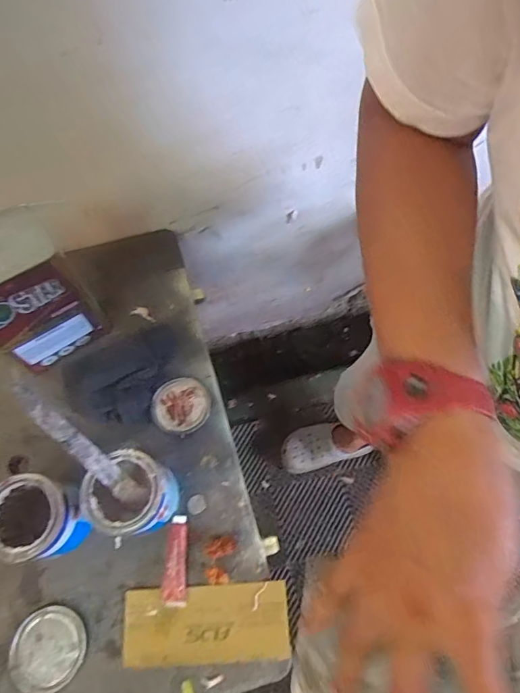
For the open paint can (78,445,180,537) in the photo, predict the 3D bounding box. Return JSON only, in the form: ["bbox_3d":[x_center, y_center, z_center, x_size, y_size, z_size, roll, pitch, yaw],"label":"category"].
[{"bbox_3d":[-0.178,0.212,0.640,0.106,0.125,0.103,0,69,1],"label":"open paint can"}]

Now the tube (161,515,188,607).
[{"bbox_3d":[-0.123,0.310,0.649,0.035,0.027,0.118,-1,69,0],"label":"tube"}]

